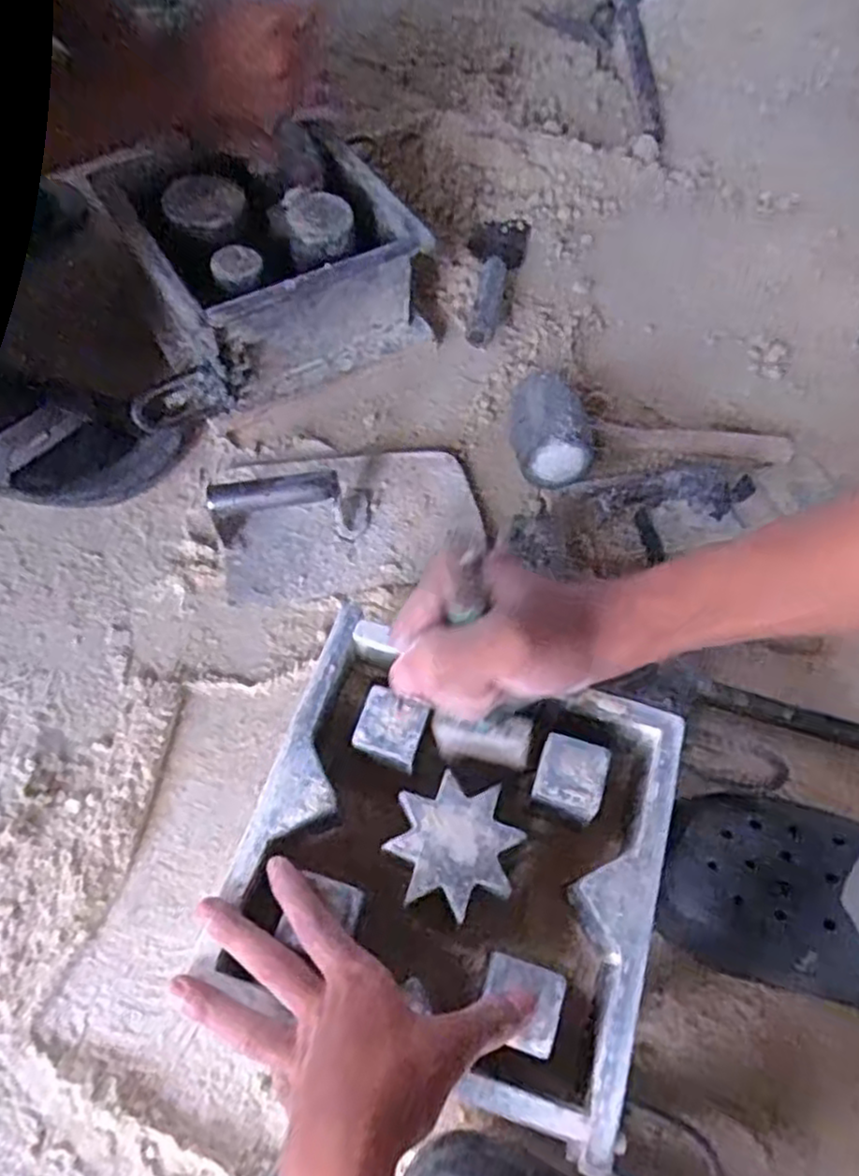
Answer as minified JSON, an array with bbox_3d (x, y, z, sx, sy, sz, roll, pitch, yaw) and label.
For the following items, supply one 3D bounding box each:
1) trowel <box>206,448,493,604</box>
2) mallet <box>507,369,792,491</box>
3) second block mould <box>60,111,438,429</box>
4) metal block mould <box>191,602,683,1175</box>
[{"bbox_3d":[-0.071,-0.078,0.628,0.220,0.073,0.143,-11,64,-7],"label":"trowel"},{"bbox_3d":[0.212,-0.148,0.714,0.296,0.063,0.124,0,61,-23],"label":"mallet"},{"bbox_3d":[-0.146,-0.304,0.700,0.236,0.137,0.207,-29,67,-15],"label":"second block mould"},{"bbox_3d":[0.013,0.159,0.440,0.225,0.077,0.220,17,64,7],"label":"metal block mould"}]

